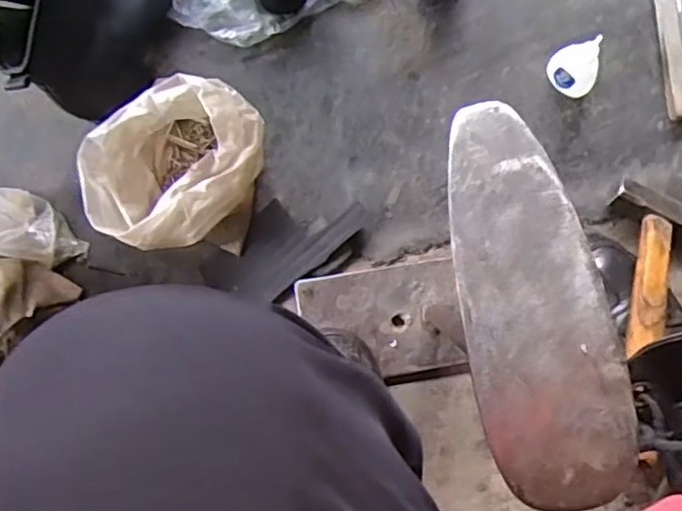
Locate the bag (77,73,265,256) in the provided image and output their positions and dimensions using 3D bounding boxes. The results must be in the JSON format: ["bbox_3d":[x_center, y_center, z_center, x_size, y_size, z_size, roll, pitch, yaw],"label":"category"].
[{"bbox_3d":[-0.139,-0.076,0.547,0.132,0.106,0.147,15,89,4],"label":"bag"}]

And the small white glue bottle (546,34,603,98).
[{"bbox_3d":[0.201,-0.160,0.549,0.033,0.064,0.031,0,88,4],"label":"small white glue bottle"}]

